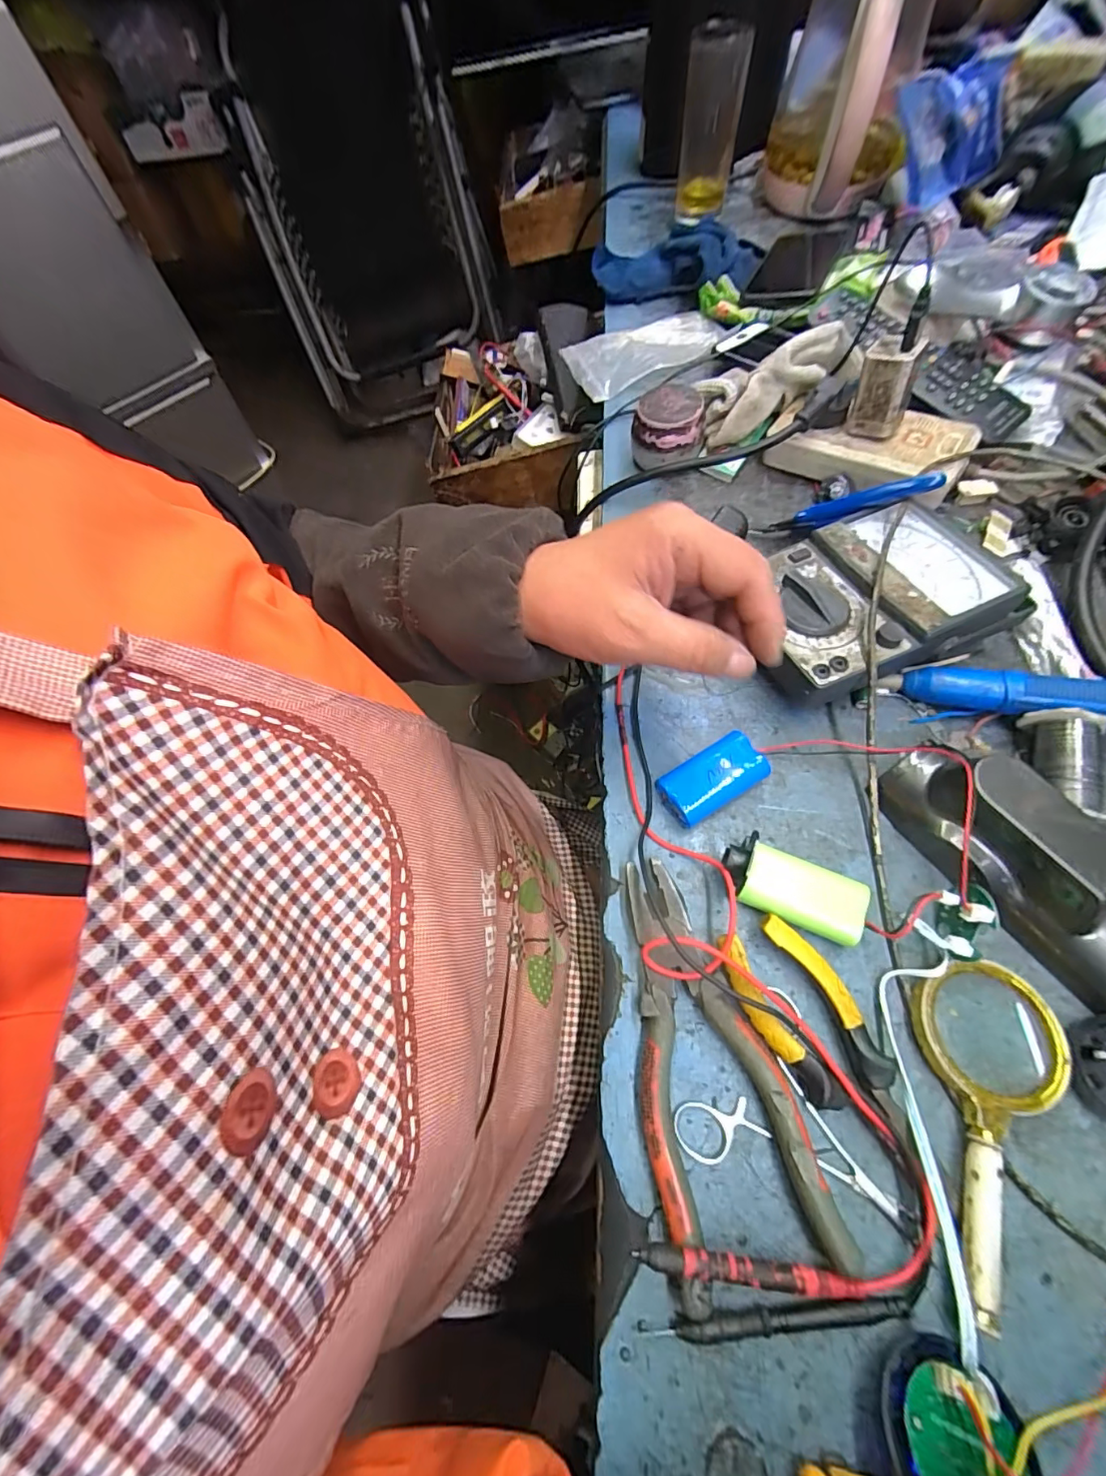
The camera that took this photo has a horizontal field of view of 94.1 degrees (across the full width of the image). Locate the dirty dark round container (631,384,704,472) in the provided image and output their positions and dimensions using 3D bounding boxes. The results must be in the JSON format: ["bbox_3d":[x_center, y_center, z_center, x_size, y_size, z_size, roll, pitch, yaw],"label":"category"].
[{"bbox_3d":[0.102,-0.271,0.453,0.061,0.049,0.057,10,65,4],"label":"dirty dark round container"}]

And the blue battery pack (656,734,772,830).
[{"bbox_3d":[0.103,0.026,0.333,0.067,0.022,0.036,-29,68,-14],"label":"blue battery pack"}]

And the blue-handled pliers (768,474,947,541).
[{"bbox_3d":[0.222,-0.172,0.387,0.112,0.021,0.012,-4,55,44],"label":"blue-handled pliers"}]

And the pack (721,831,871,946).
[{"bbox_3d":[0.136,0.087,0.298,0.077,0.025,0.035,23,66,10],"label":"pack"}]

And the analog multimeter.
[{"bbox_3d":[0.227,-0.100,0.363,0.175,0.049,0.114,-20,66,-10],"label":"analog multimeter"}]

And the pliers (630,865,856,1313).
[{"bbox_3d":[0.077,0.158,0.265,0.076,0.029,0.185,-9,65,-5],"label":"pliers"}]

